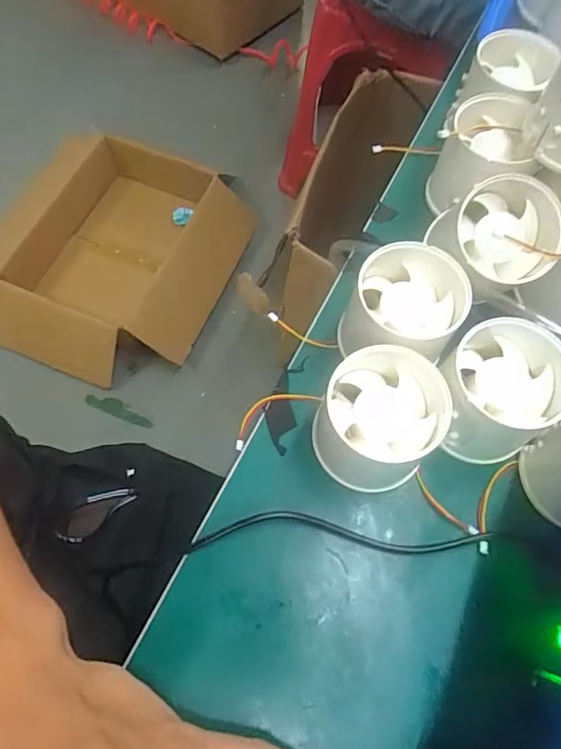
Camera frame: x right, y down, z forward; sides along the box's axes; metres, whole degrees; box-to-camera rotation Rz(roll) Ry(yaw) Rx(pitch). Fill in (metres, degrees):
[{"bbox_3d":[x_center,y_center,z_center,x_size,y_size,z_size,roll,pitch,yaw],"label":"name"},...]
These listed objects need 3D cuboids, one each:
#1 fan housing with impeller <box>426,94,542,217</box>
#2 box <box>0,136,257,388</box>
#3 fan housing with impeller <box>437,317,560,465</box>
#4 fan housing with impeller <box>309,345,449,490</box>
[{"bbox_3d":[0.111,-0.120,0.297,0.048,0.049,0.055,1,67,-2],"label":"fan housing with impeller"},{"bbox_3d":[-0.356,-0.246,1.096,0.529,0.131,0.501,20,68,7],"label":"box"},{"bbox_3d":[0.101,0.009,0.245,0.057,0.048,0.053,-28,71,-13],"label":"fan housing with impeller"},{"bbox_3d":[0.044,0.022,0.241,0.052,0.054,0.049,1,67,-2],"label":"fan housing with impeller"}]

